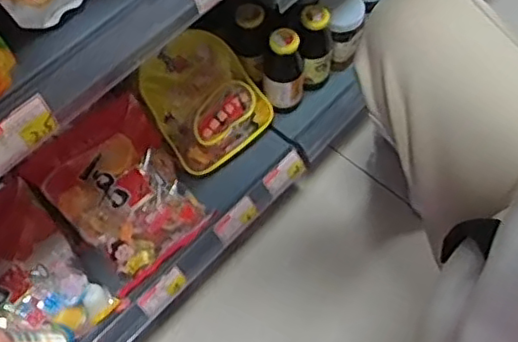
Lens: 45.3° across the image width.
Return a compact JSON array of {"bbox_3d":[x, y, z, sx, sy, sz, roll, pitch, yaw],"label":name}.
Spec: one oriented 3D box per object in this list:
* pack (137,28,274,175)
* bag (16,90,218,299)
[{"bbox_3d":[-0.067,-0.099,0.871,0.160,0.048,0.175,-40,109,-18],"label":"pack"},{"bbox_3d":[-0.175,0.036,0.848,0.167,0.060,0.192,-41,98,-24],"label":"bag"}]

